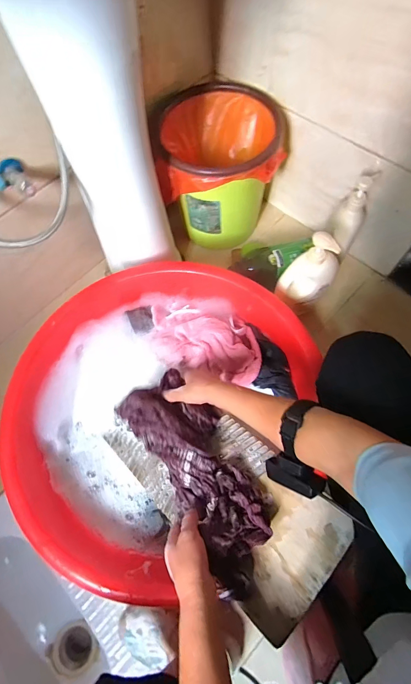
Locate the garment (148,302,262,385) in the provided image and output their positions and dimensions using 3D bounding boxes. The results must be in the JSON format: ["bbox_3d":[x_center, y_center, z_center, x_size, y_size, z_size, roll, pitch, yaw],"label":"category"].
[{"bbox_3d":[-0.002,-0.012,0.693,0.246,0.059,0.150,14,69,9],"label":"garment"}]

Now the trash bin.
[{"bbox_3d":[0.030,-0.410,0.812,0.242,0.269,0.260,-16,68,-3],"label":"trash bin"}]

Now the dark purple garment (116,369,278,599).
[{"bbox_3d":[-0.010,0.202,0.530,0.134,0.088,0.323,-34,62,-10],"label":"dark purple garment"}]

